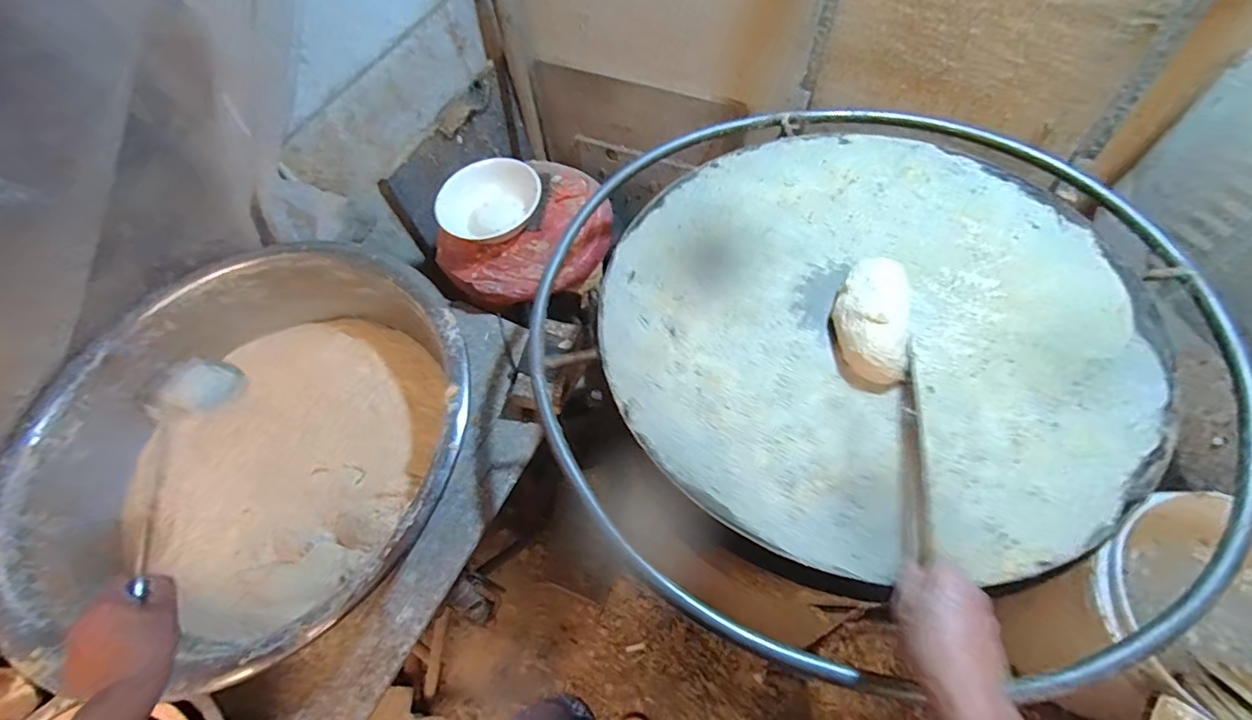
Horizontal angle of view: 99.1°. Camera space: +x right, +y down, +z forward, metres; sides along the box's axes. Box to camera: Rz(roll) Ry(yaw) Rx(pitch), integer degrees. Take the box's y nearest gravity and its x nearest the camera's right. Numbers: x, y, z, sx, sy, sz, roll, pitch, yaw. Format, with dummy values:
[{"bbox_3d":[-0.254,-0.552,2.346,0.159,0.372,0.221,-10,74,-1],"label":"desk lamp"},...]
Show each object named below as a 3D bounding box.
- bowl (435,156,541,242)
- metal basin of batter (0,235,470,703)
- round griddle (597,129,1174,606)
[{"bbox_3d":[-0.245,-0.284,0.958,0.176,0.058,0.176,-2,59,3],"label":"bowl"},{"bbox_3d":[-0.505,0.112,0.753,0.581,0.161,0.588,-2,59,3],"label":"metal basin of batter"},{"bbox_3d":[0.281,-0.062,0.655,0.604,0.022,0.604,-2,59,3],"label":"round griddle"}]

